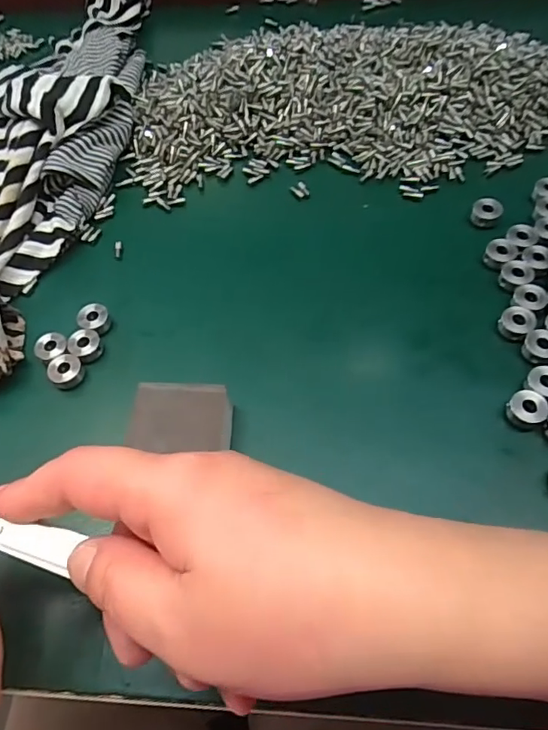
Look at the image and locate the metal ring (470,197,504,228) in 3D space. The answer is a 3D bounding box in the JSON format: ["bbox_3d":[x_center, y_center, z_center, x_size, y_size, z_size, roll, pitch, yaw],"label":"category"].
[{"bbox_3d":[0.147,-0.105,0.361,0.019,0.014,0.016,23,64,15],"label":"metal ring"}]

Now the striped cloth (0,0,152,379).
[{"bbox_3d":[-0.184,-0.182,0.402,0.131,0.050,0.424,9,61,8],"label":"striped cloth"}]

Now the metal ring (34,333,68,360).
[{"bbox_3d":[-0.137,-0.012,0.319,0.019,0.007,0.015,-30,63,-14],"label":"metal ring"}]

